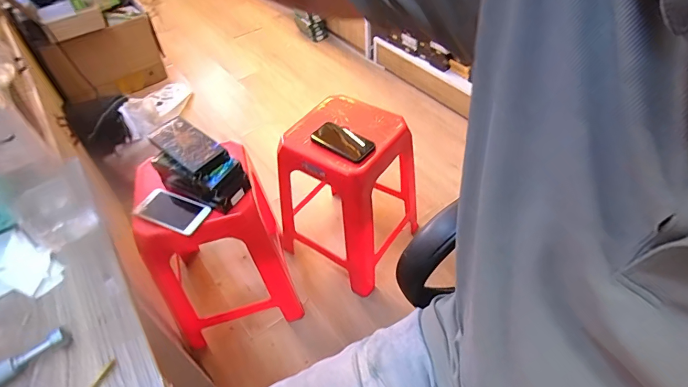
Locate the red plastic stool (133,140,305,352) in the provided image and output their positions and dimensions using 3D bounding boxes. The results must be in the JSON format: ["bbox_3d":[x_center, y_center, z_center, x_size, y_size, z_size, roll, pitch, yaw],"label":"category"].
[{"bbox_3d":[-0.312,0.142,1.047,0.299,0.444,0.281,-16,49,-11],"label":"red plastic stool"}]

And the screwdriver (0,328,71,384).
[{"bbox_3d":[-0.267,0.140,0.324,0.083,0.015,0.011,-31,53,-25],"label":"screwdriver"}]

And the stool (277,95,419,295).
[{"bbox_3d":[0.012,-0.003,1.123,0.304,0.433,0.273,23,53,23],"label":"stool"}]

